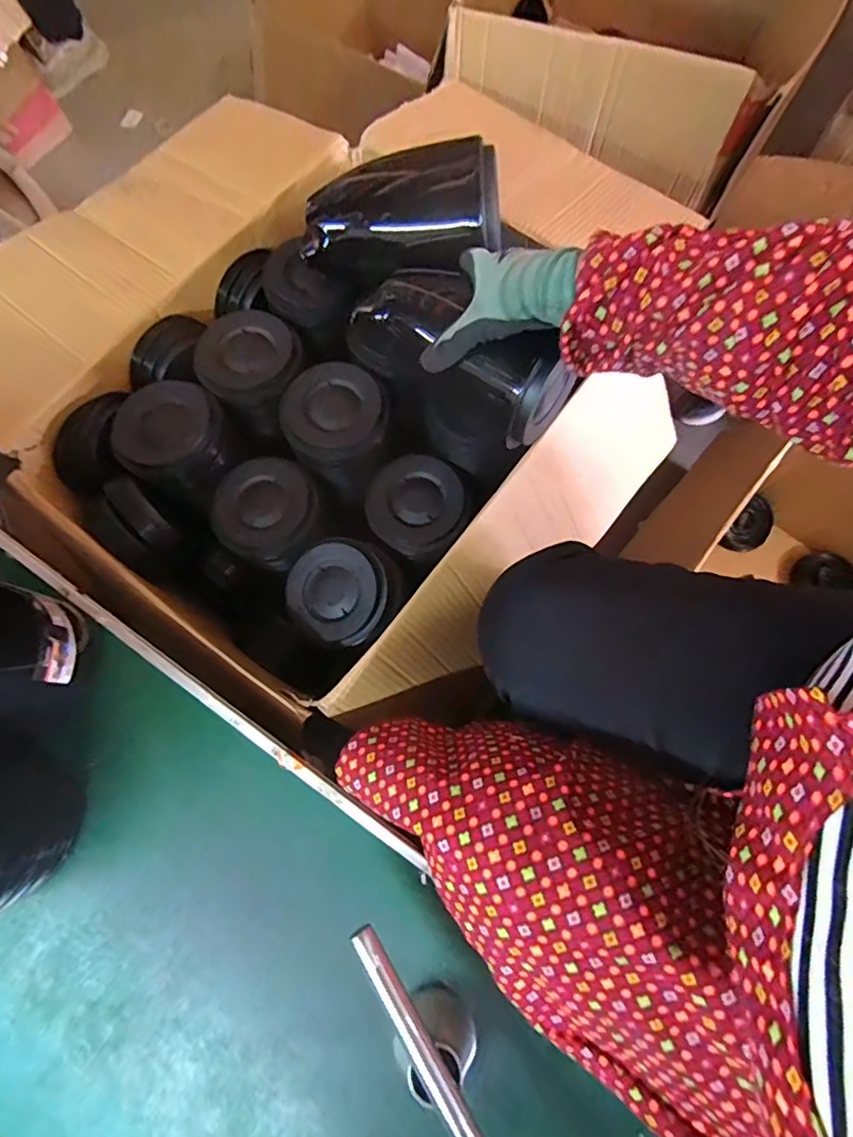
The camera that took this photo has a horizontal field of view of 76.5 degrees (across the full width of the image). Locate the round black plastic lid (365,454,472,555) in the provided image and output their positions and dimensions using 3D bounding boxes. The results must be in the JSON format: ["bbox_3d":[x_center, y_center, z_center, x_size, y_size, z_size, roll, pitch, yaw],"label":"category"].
[{"bbox_3d":[-0.012,-0.076,0.635,0.111,0.022,0.112,0,75,1],"label":"round black plastic lid"}]

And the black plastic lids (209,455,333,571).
[{"bbox_3d":[-0.180,-0.059,0.637,0.121,0.061,0.125,0,75,1],"label":"black plastic lids"}]

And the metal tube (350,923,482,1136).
[{"bbox_3d":[0.007,0.337,0.356,0.016,0.013,0.201,-32,77,-8],"label":"metal tube"}]

